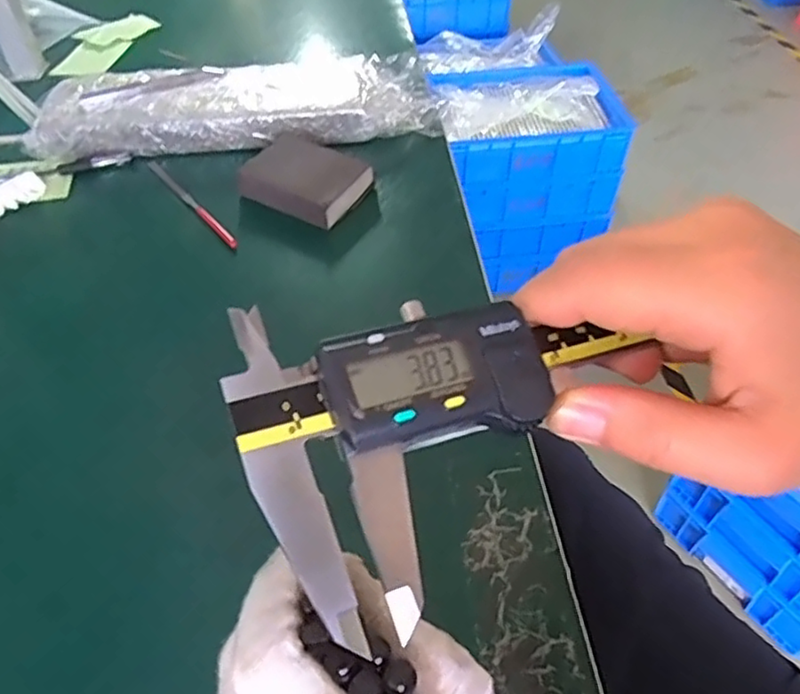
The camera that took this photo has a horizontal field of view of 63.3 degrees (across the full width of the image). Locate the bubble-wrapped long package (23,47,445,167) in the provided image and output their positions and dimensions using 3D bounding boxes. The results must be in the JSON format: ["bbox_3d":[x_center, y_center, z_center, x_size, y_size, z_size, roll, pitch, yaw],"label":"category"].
[{"bbox_3d":[-0.151,-0.228,0.617,0.371,0.052,0.107,-2,48,-2],"label":"bubble-wrapped long package"}]

